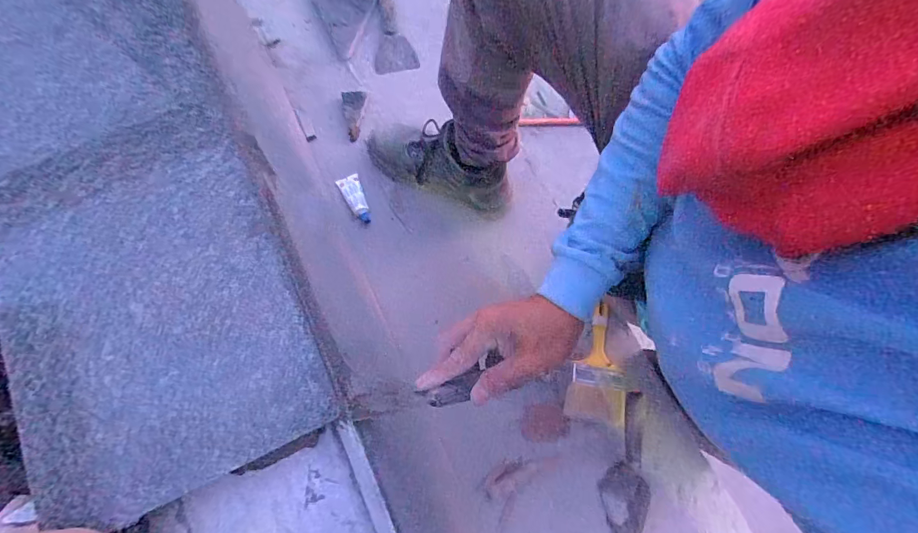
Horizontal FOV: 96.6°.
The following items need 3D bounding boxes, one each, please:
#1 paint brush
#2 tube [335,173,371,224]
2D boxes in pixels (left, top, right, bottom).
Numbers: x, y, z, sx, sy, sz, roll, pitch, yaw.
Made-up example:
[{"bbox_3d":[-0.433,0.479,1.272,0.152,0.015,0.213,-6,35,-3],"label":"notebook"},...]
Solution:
[{"bbox_3d":[0.259,0.178,0.739,0.119,0.044,0.207,14,79,-13],"label":"paint brush"},{"bbox_3d":[-0.207,-0.140,0.839,0.045,0.024,0.115,-32,78,-7],"label":"tube"}]

